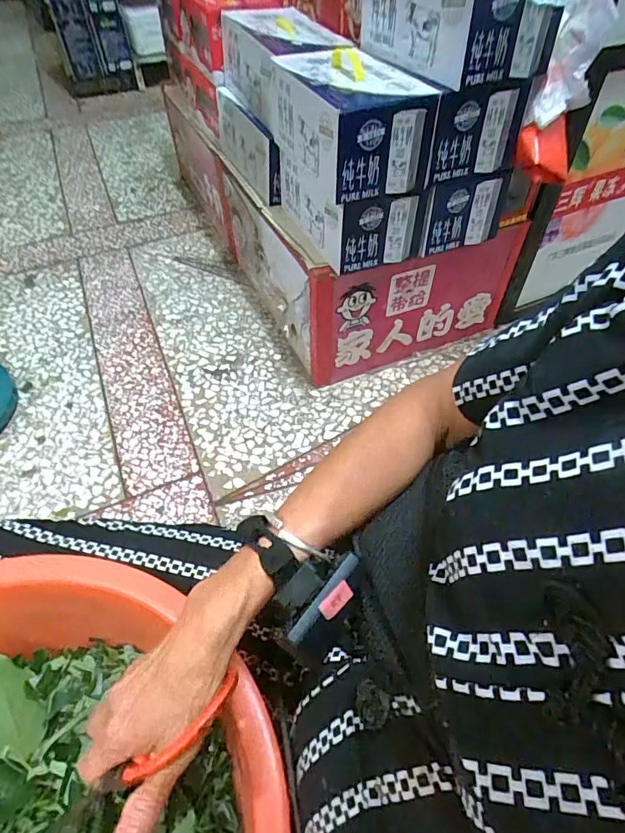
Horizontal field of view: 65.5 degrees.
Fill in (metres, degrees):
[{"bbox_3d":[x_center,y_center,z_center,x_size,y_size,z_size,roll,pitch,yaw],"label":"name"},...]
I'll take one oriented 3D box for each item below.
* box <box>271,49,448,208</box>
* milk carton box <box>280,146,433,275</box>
[{"bbox_3d":[0.063,-0.532,0.862,0.188,0.137,0.341,-17,52,-13],"label":"box"},{"bbox_3d":[0.069,-0.431,0.965,0.180,0.131,0.294,-18,52,-14],"label":"milk carton box"}]

